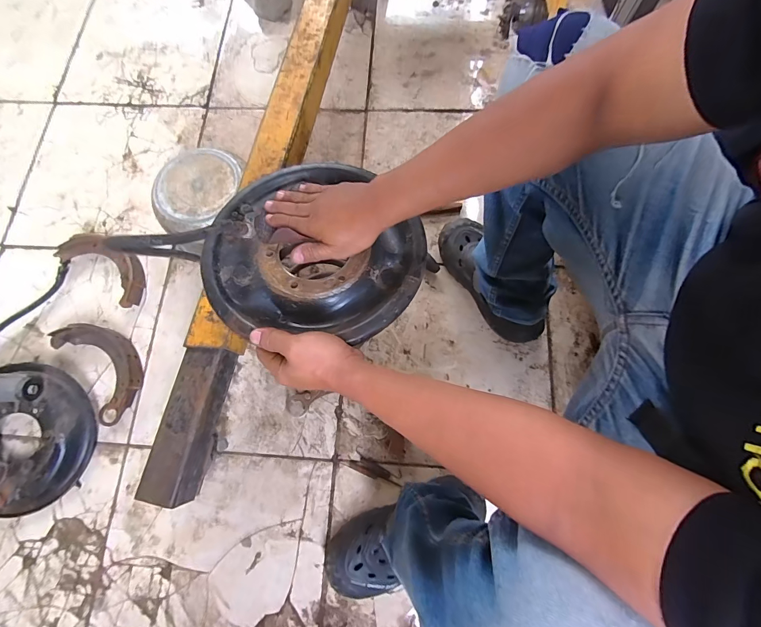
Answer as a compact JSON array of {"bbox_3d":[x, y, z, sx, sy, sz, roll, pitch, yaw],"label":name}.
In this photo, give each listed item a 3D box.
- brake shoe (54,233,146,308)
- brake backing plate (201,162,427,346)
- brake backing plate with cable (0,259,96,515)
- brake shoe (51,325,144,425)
[{"bbox_3d":[-0.595,-0.106,0.776,0.220,0.043,0.102,36,78,9],"label":"brake shoe"},{"bbox_3d":[-0.078,-0.091,0.441,0.258,0.052,0.244,0,75,0],"label":"brake backing plate"},{"bbox_3d":[-0.714,0.142,0.687,0.236,0.084,0.452,-21,76,-5],"label":"brake backing plate with cable"},{"bbox_3d":[-0.562,0.103,0.727,0.123,0.031,0.228,-38,79,-9],"label":"brake shoe"}]

